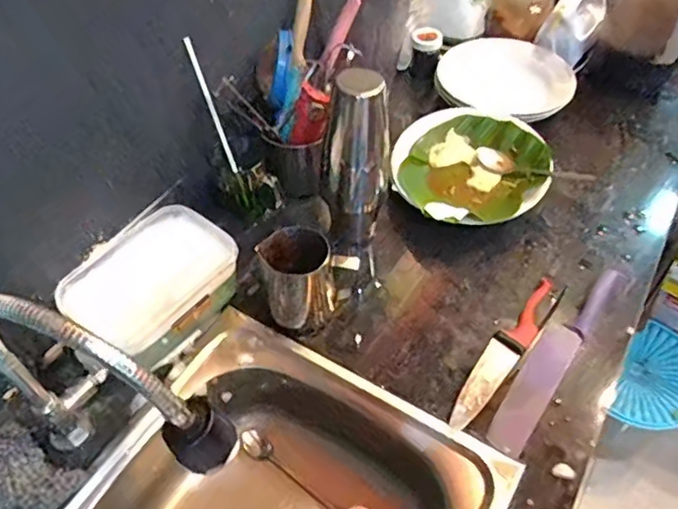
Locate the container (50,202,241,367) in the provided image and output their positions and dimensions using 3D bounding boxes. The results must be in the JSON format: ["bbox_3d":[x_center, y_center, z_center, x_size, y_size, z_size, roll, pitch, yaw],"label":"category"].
[{"bbox_3d":[-0.227,0.043,0.729,0.153,0.075,0.199,28,57,21],"label":"container"}]

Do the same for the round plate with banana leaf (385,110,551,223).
[{"bbox_3d":[0.191,-0.119,0.864,0.224,0.065,0.230,0,51,0],"label":"round plate with banana leaf"}]

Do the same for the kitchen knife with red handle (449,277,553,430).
[{"bbox_3d":[0.202,0.114,0.700,0.039,0.015,0.236,33,59,24],"label":"kitchen knife with red handle"}]

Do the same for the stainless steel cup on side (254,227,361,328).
[{"bbox_3d":[-0.039,0.021,0.711,0.101,0.118,0.077,-24,55,-17],"label":"stainless steel cup on side"}]

